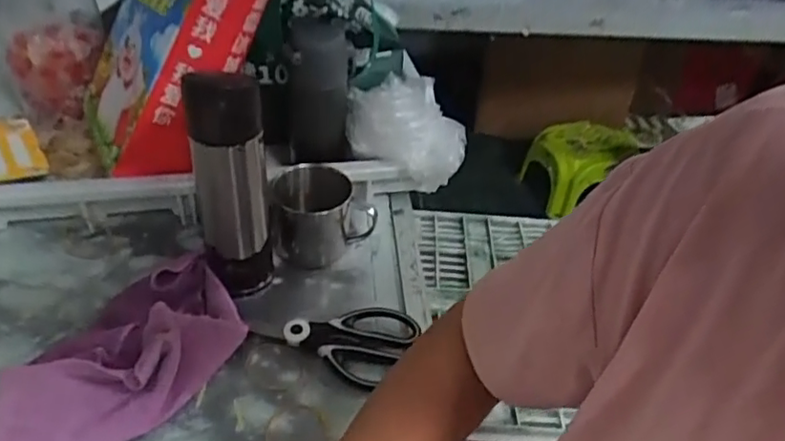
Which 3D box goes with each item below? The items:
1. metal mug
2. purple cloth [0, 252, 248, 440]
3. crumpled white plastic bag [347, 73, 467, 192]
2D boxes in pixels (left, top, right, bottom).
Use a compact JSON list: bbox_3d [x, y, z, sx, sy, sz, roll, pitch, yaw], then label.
[{"bbox_3d":[-0.079,-0.009,0.655,0.102,0.073,0.099,-8,40,-18],"label":"metal mug"},{"bbox_3d":[-0.232,0.115,0.520,0.138,0.035,0.235,21,41,18],"label":"purple cloth"},{"bbox_3d":[0.016,-0.115,0.685,0.128,0.124,0.110,1,38,-5],"label":"crumpled white plastic bag"}]

